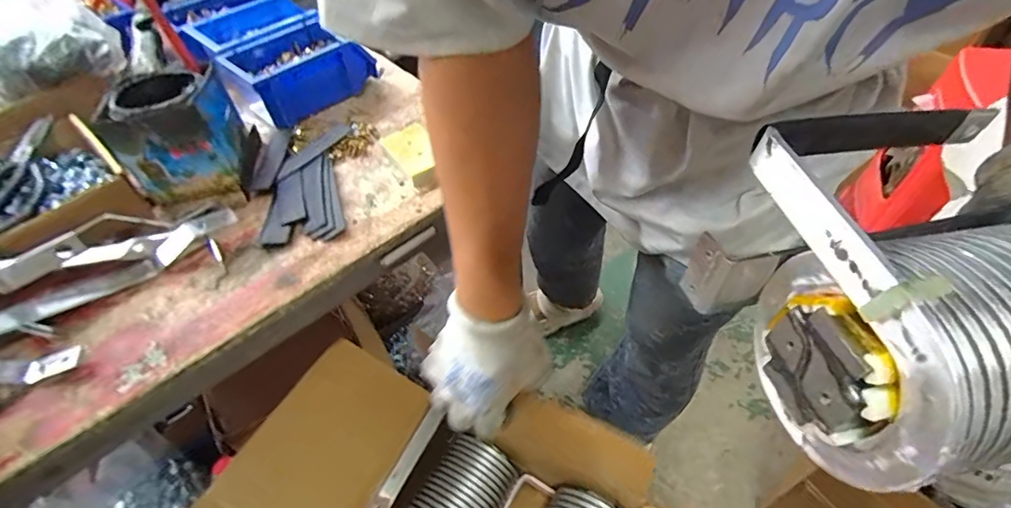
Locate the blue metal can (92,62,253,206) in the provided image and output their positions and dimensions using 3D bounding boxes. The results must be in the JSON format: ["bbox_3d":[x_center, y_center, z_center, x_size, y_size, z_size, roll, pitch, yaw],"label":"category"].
[{"bbox_3d":[-0.336,-0.127,0.498,0.097,0.097,0.105,-15,49,-8],"label":"blue metal can"}]

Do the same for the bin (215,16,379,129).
[{"bbox_3d":[-0.259,-0.234,0.611,0.107,0.067,0.158,32,58,28],"label":"bin"}]

